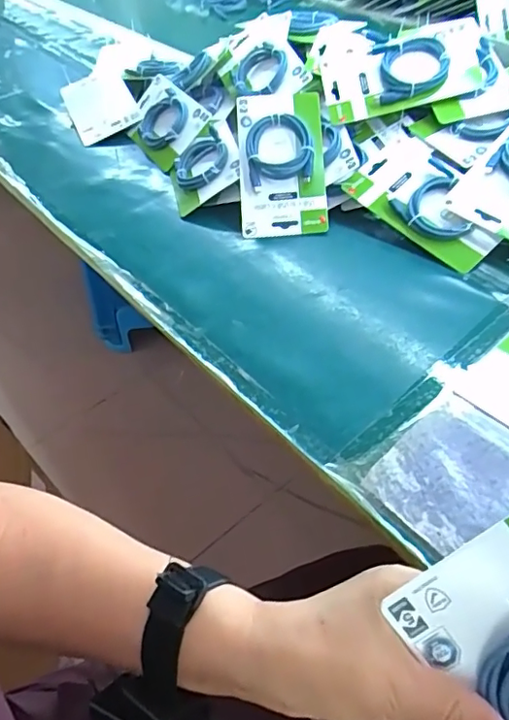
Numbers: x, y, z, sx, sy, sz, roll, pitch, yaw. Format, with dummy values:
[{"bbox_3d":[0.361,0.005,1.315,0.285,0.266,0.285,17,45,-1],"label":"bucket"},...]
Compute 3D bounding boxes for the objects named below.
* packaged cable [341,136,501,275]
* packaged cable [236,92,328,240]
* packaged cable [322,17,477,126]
[{"bbox_3d":[0.196,-0.178,0.606,0.097,0.021,0.172,-45,68,-1],"label":"packaged cable"},{"bbox_3d":[0.032,-0.234,0.646,0.099,0.023,0.180,-3,81,5],"label":"packaged cable"},{"bbox_3d":[0.179,-0.355,0.663,0.181,0.026,0.124,-4,74,14],"label":"packaged cable"}]

